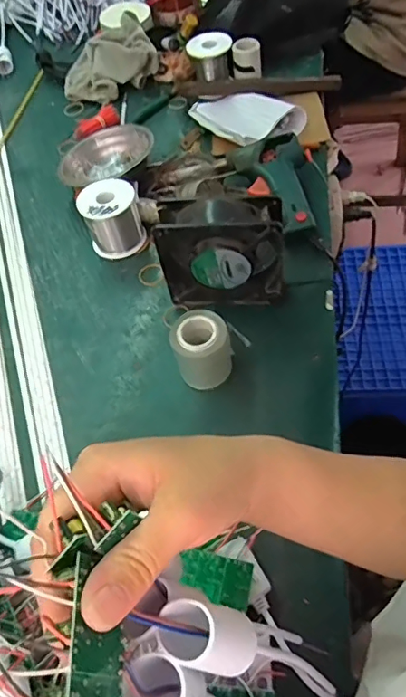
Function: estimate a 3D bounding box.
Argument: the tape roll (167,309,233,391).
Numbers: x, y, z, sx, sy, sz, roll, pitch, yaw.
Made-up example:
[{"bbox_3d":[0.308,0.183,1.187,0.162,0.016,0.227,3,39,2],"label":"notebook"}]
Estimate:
[{"bbox_3d":[-0.001,0.003,0.489,0.053,0.064,0.051,-3,57,5],"label":"tape roll"}]

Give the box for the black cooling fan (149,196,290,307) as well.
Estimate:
[{"bbox_3d":[0.021,-0.097,0.513,0.120,0.110,0.048,2,58,8],"label":"black cooling fan"}]

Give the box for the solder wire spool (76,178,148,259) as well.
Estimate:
[{"bbox_3d":[-0.107,-0.154,0.605,0.065,0.072,0.058,-20,57,-6],"label":"solder wire spool"}]

